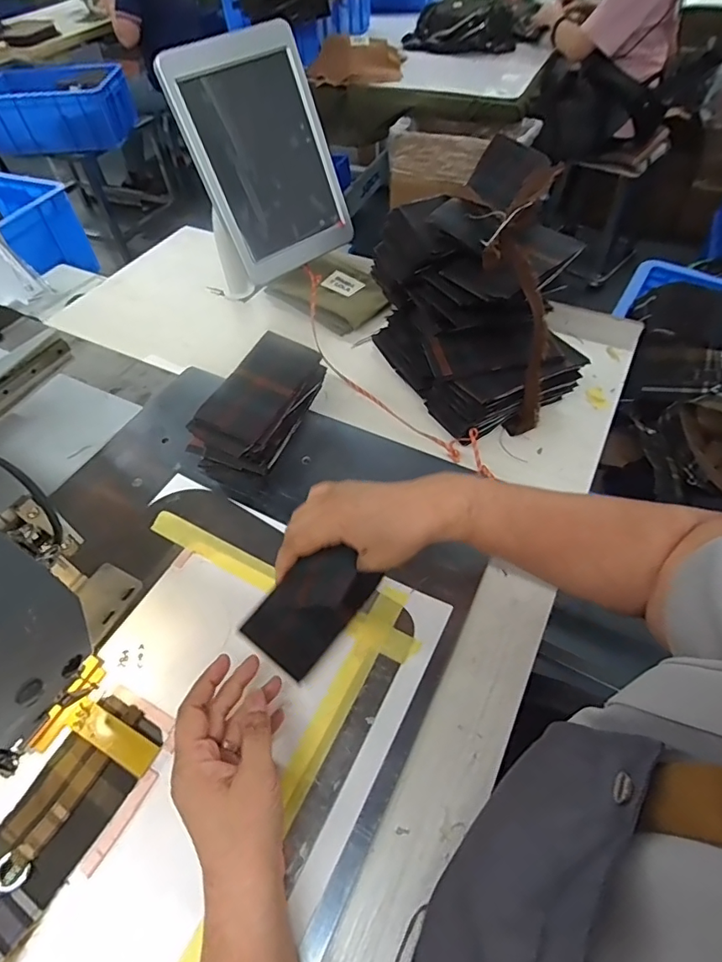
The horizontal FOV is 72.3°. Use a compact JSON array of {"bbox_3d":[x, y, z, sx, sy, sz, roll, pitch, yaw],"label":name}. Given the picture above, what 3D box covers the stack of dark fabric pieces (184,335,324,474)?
[{"bbox_3d":[-0.113,-0.077,0.560,0.093,0.077,0.170,18,56,16],"label":"stack of dark fabric pieces"}]

